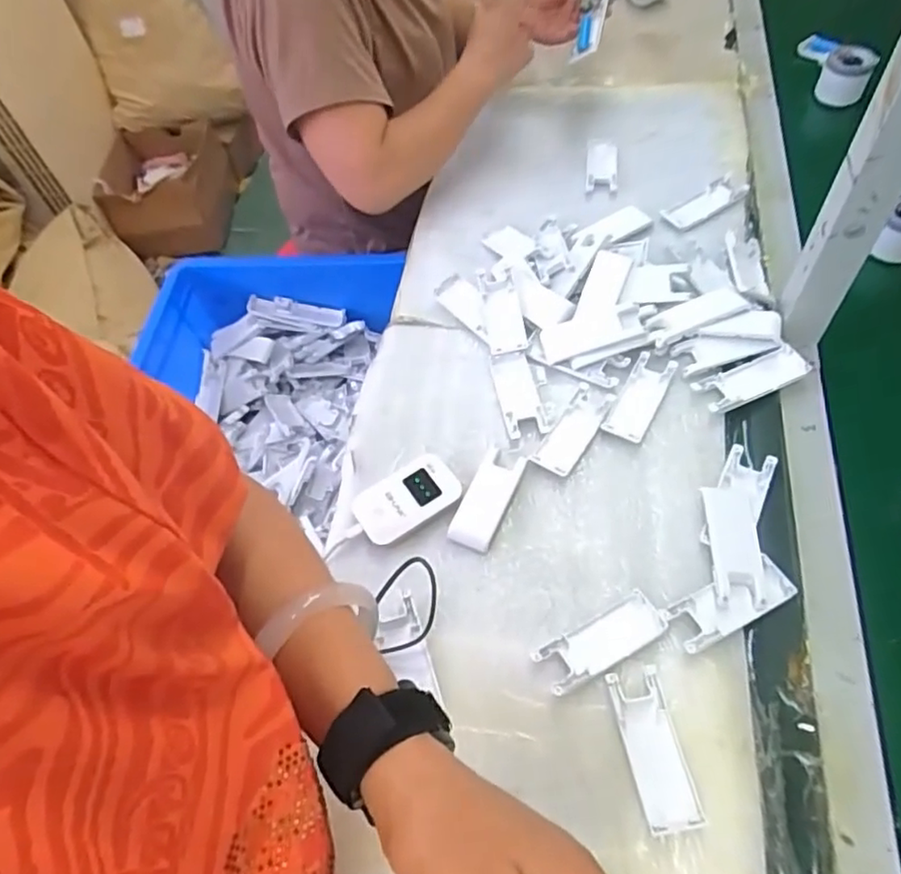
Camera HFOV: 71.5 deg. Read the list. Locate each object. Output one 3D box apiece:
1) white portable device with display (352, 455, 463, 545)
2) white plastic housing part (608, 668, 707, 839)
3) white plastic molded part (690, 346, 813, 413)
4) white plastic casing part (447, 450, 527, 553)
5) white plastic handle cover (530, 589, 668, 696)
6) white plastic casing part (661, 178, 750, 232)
[{"bbox_3d":[-0.040,0.058,0.587,0.099,0.013,0.056,-30,59,-15],"label":"white portable device with display"},{"bbox_3d":[0.147,0.226,0.457,0.039,0.014,0.104,-10,56,-2],"label":"white plastic housing part"},{"bbox_3d":[0.301,-0.060,0.623,0.110,0.010,0.042,-20,56,-8],"label":"white plastic molded part"},{"bbox_3d":[0.035,0.057,0.585,0.042,0.009,0.100,19,60,17],"label":"white plastic casing part"},{"bbox_3d":[0.120,0.164,0.503,0.106,0.015,0.039,-26,58,-12],"label":"white plastic handle cover"},{"bbox_3d":[0.316,-0.289,0.779,0.119,0.008,0.044,-29,58,-14],"label":"white plastic casing part"}]

